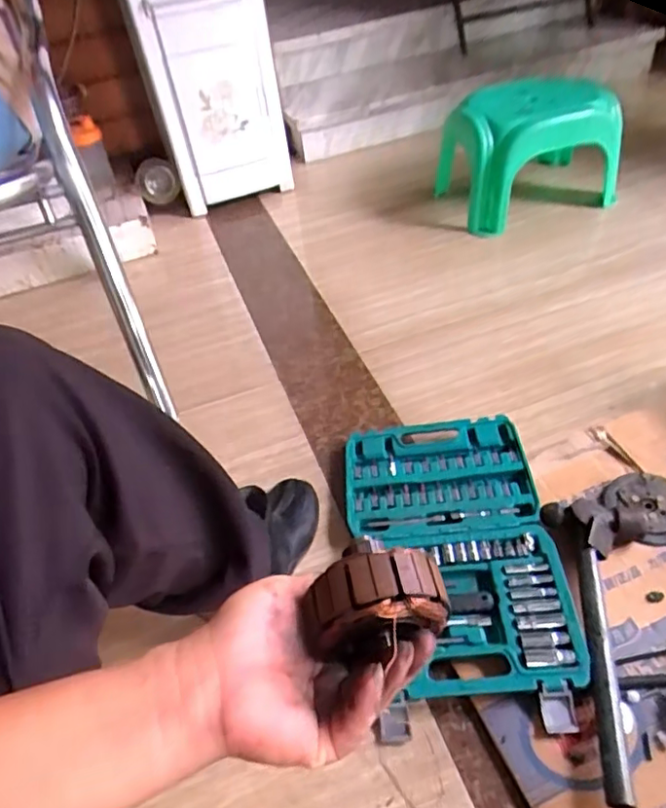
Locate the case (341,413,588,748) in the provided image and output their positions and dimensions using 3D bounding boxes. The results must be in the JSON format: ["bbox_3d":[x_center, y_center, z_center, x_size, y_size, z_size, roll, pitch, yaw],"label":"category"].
[{"bbox_3d":[0.149,0.187,0.763,0.249,0.050,0.427,-5,45,5],"label":"case"}]

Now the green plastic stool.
[{"bbox_3d":[0.472,-0.631,1.460,0.366,0.252,0.352,-15,45,-5],"label":"green plastic stool"}]

